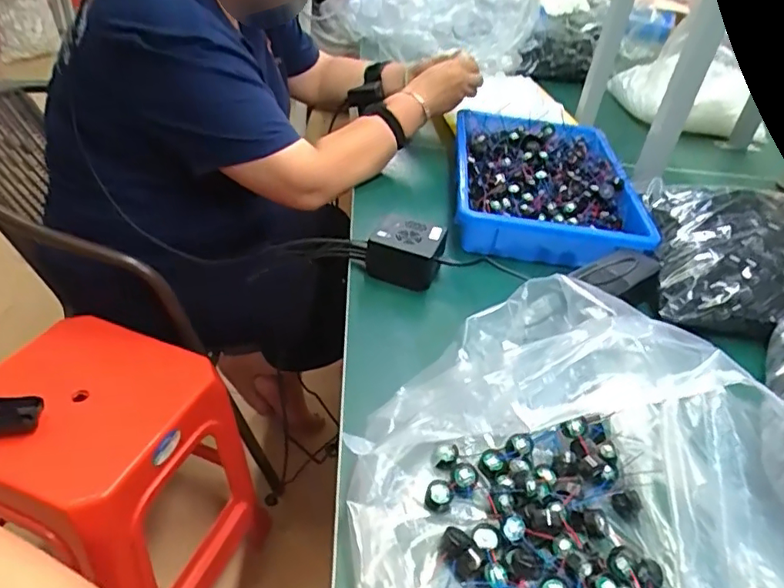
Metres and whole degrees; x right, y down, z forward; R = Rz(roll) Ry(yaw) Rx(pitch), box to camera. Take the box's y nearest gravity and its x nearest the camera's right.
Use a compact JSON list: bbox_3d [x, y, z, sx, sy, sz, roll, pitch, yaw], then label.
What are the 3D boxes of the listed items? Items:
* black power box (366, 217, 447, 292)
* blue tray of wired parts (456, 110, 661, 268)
[{"bbox_3d":[0.018,-0.051,0.687,0.085,0.061,0.060,13,38,8],"label":"black power box"},{"bbox_3d":[0.219,-0.166,0.843,0.245,0.063,0.347,8,37,1],"label":"blue tray of wired parts"}]

